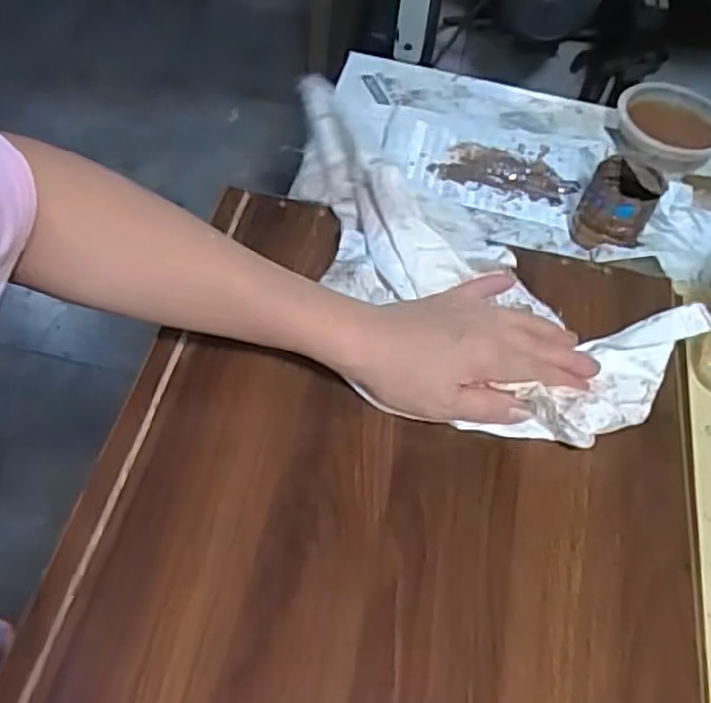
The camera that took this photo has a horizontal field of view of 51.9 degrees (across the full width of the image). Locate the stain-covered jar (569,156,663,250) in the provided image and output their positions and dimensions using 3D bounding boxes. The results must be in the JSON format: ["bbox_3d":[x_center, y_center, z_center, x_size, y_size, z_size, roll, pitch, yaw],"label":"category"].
[{"bbox_3d":[0.256,-0.142,0.721,0.068,0.070,0.064,21,55,12],"label":"stain-covered jar"}]

